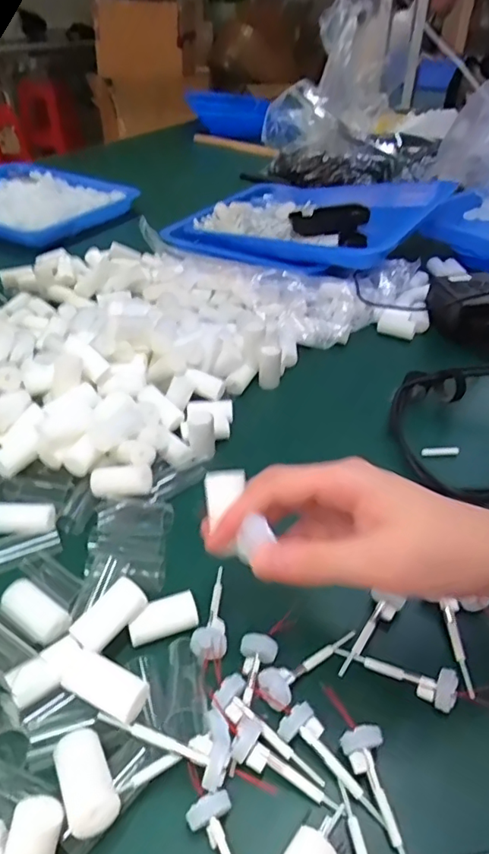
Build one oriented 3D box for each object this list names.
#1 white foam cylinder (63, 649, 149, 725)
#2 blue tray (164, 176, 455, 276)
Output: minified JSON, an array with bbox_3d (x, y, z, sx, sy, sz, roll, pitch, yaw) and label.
[{"bbox_3d":[-0.070,0.136,0.274,0.044,0.023,0.020,19,42,20],"label":"white foam cylinder"},{"bbox_3d":[0.092,-0.313,0.776,0.336,0.065,0.283,18,42,20],"label":"blue tray"}]

